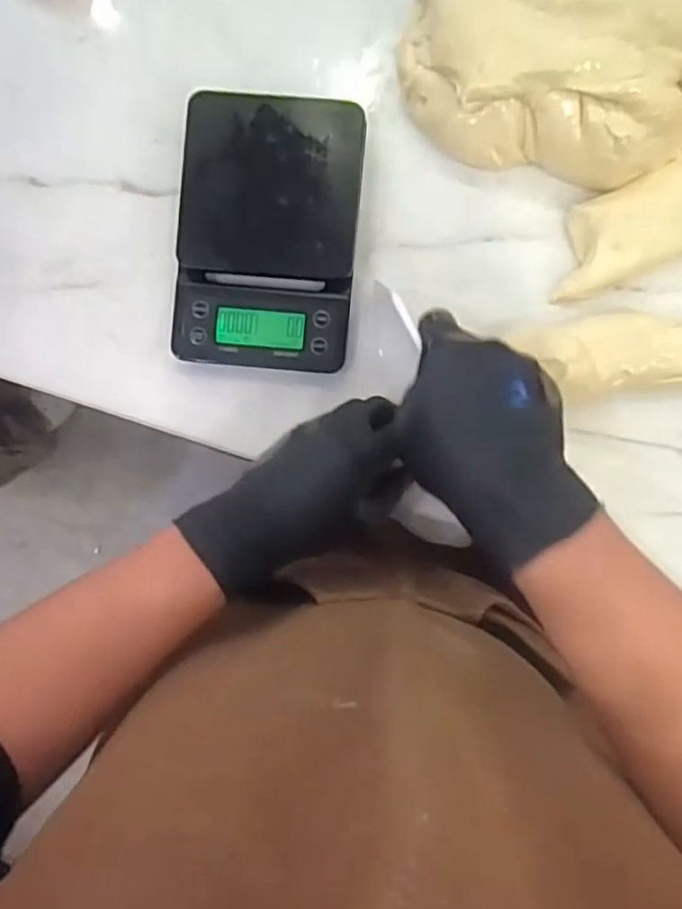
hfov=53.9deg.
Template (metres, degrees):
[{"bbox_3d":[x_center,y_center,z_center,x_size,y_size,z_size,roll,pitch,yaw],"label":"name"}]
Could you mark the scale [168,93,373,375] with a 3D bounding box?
[{"bbox_3d":[-0.052,-0.159,0.488,0.126,0.030,0.189,5,91,1],"label":"scale"}]

